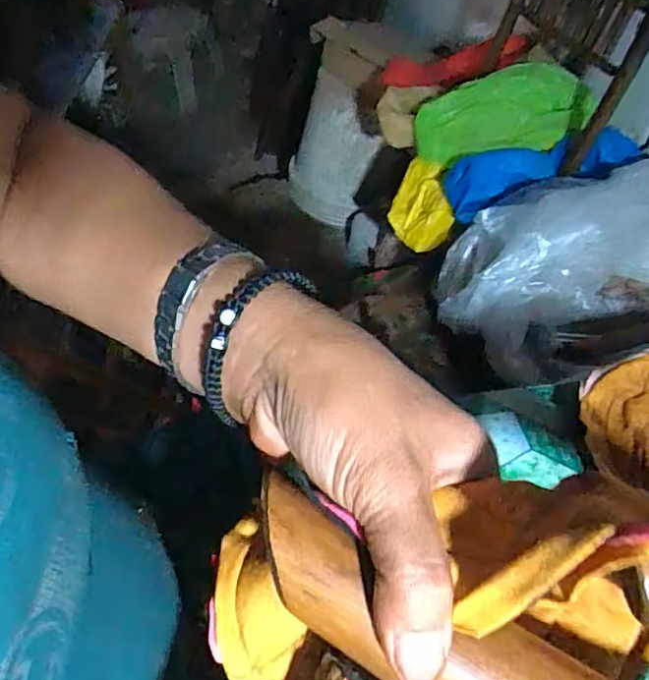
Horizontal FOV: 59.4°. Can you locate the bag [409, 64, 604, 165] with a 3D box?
[{"bbox_3d":[0.267,-0.333,0.843,0.252,0.078,0.121,-13,48,3],"label":"bag"}]

